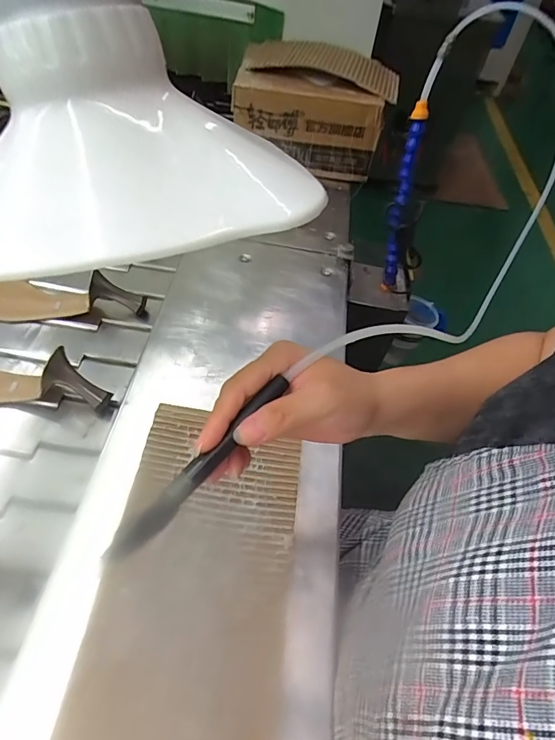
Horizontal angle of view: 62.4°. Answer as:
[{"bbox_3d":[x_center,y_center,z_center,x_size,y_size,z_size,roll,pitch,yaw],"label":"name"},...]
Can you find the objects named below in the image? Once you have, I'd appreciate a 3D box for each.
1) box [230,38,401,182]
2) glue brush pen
[{"bbox_3d":[0.070,-0.482,0.840,0.268,0.155,0.205,11,50,-3],"label":"box"},{"bbox_3d":[-0.043,0.057,0.270,0.012,0.011,0.137,38,74,23],"label":"glue brush pen"}]

